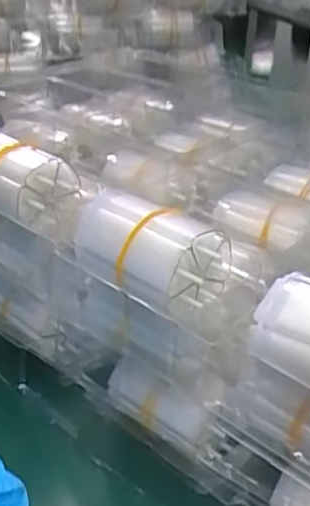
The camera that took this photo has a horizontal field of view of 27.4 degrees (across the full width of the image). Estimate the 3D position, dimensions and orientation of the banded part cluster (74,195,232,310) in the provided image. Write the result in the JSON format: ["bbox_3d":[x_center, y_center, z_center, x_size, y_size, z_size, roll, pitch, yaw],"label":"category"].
[{"bbox_3d":[-0.003,-0.003,0.264,0.061,0.031,0.037,24,37,32],"label":"banded part cluster"}]

